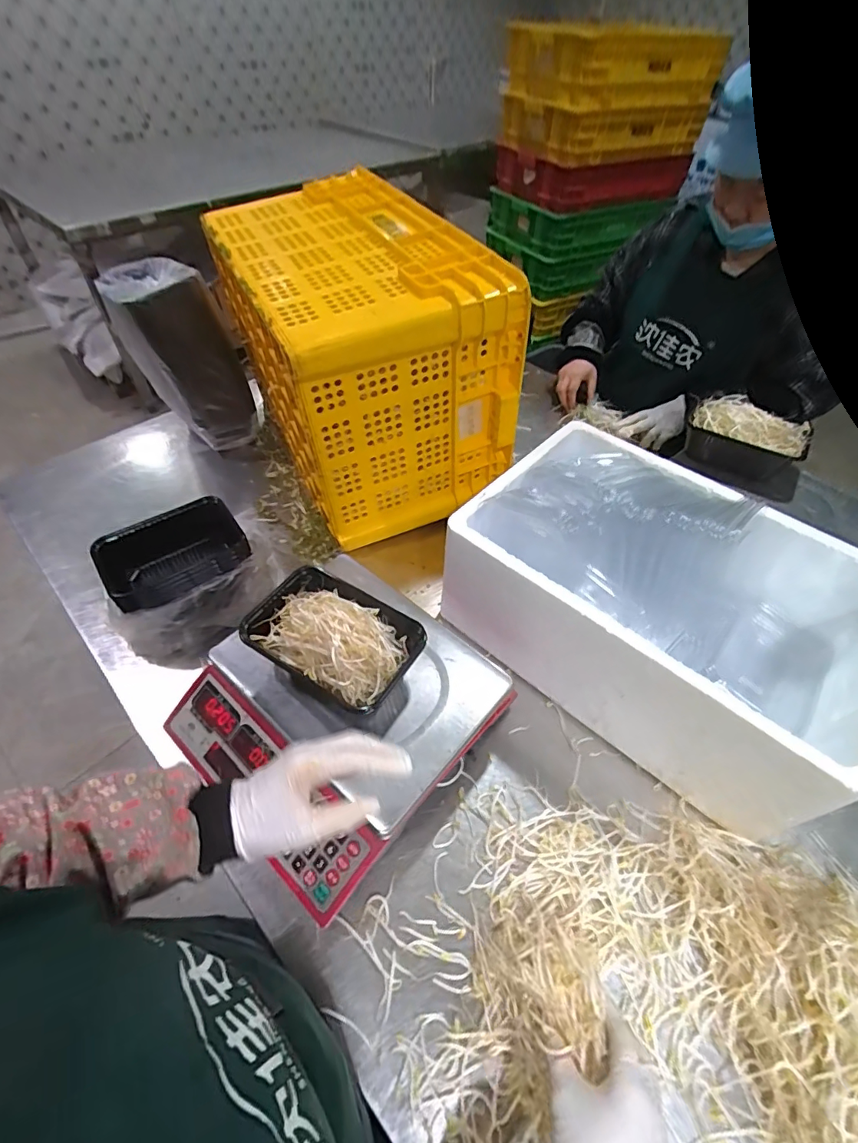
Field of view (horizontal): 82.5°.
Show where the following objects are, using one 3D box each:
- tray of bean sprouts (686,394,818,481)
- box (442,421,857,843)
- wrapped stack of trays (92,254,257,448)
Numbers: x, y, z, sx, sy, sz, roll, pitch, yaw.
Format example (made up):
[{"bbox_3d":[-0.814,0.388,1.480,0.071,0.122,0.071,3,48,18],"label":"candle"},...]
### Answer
[{"bbox_3d":[0.521,-0.225,0.810,0.179,0.073,0.105,18,53,14],"label":"tray of bean sprouts"},{"bbox_3d":[0.292,0.037,0.640,0.466,0.206,0.313,34,58,24],"label":"box"},{"bbox_3d":[-0.439,-0.376,0.891,0.176,0.286,0.120,-22,54,-18],"label":"wrapped stack of trays"}]

